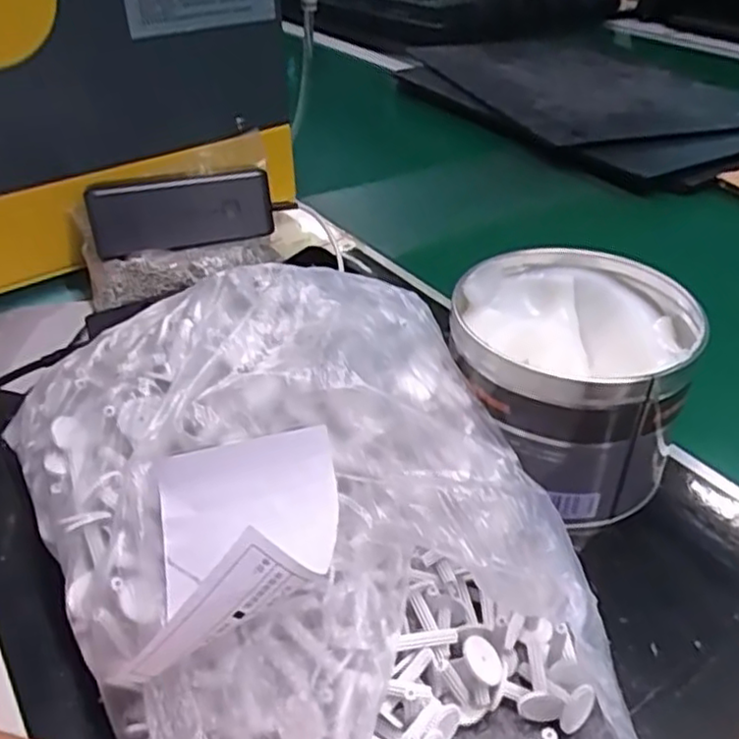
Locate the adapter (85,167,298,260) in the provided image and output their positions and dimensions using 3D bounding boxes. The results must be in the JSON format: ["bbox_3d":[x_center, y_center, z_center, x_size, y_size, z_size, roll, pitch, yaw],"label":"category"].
[{"bbox_3d":[-0.137,-0.118,0.511,0.127,0.052,0.032,-14,22,-15],"label":"adapter"}]

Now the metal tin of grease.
[{"bbox_3d":[0.109,0.010,0.394,0.121,0.102,0.124,0,37,0],"label":"metal tin of grease"}]

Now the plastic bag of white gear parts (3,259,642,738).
[{"bbox_3d":[-0.031,0.072,0.296,0.216,0.116,0.271,-13,39,-17],"label":"plastic bag of white gear parts"}]

